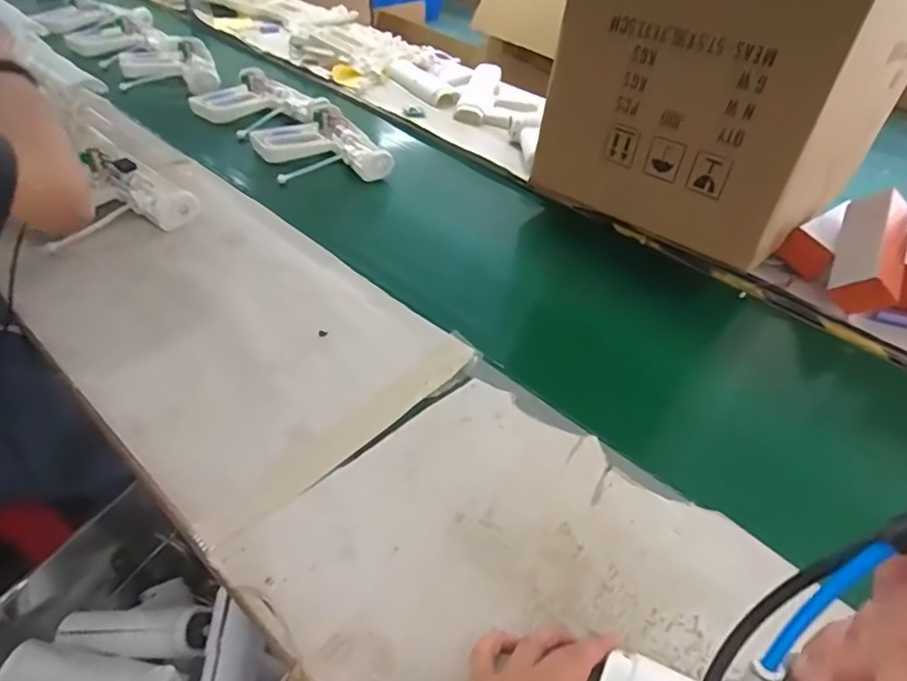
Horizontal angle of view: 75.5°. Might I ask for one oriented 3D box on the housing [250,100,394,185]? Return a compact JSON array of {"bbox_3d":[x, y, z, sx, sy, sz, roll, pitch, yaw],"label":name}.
[{"bbox_3d":[-0.242,-0.347,1.055,0.187,0.052,0.235,-22,49,-26],"label":"housing"}]

